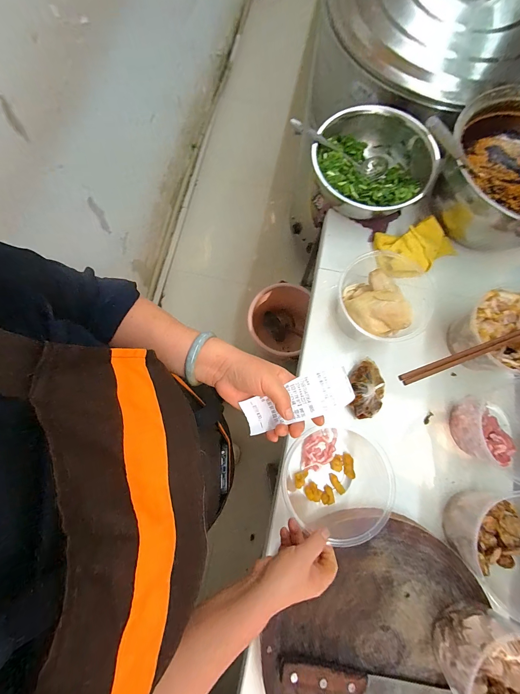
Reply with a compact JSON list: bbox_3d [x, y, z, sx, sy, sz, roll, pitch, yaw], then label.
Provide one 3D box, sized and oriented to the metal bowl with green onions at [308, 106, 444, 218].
[{"bbox_3d":[0.235,-0.394,0.613,0.244,0.090,0.238,0,79,0],"label":"metal bowl with green onions"}]

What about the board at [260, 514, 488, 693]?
[{"bbox_3d":[0.194,0.478,0.416,0.367,0.041,0.349,-26,80,-5],"label":"board"}]

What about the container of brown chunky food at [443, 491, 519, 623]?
[{"bbox_3d":[0.416,0.323,0.440,0.196,0.100,0.165,23,80,4],"label":"container of brown chunky food"}]

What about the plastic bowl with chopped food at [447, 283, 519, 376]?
[{"bbox_3d":[0.455,-0.022,0.513,0.165,0.099,0.152,0,79,0],"label":"plastic bowl with chopped food"}]

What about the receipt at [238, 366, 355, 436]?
[{"bbox_3d":[0.049,0.070,0.355,0.140,0.029,0.049,-21,79,6],"label":"receipt"}]

